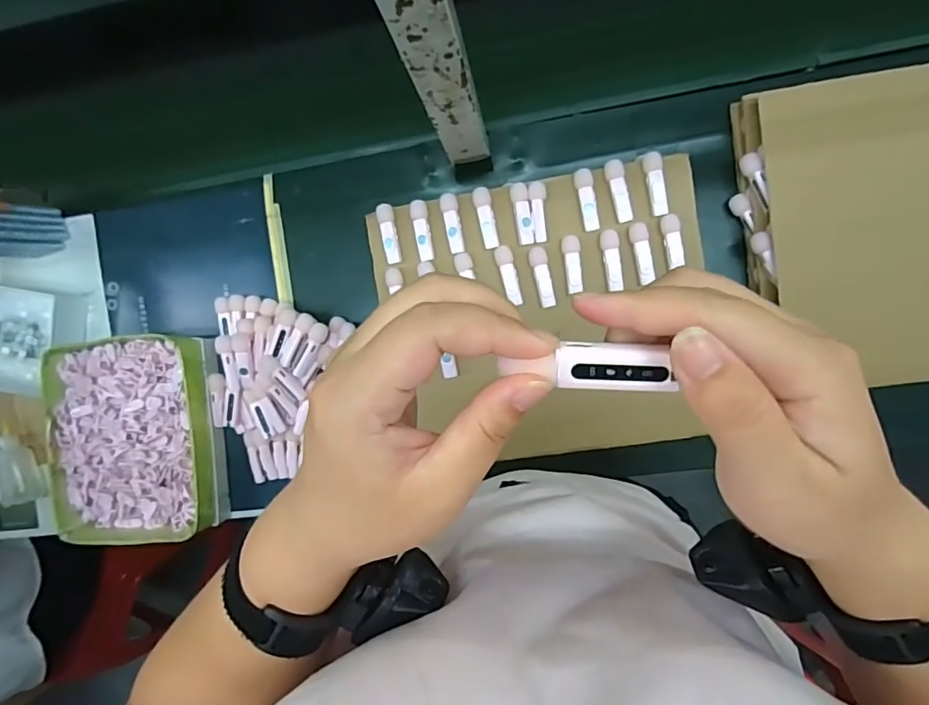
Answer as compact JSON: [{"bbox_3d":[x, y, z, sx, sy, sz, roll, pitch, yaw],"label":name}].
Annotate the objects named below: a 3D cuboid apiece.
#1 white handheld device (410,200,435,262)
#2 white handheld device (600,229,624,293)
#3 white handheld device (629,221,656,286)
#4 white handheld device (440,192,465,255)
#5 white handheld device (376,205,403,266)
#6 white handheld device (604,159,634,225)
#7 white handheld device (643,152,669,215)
[{"bbox_3d":[-0.046,-0.132,0.567,0.018,0.013,0.063,-8,88,8],"label":"white handheld device"},{"bbox_3d":[0.154,-0.098,0.543,0.019,0.009,0.061,-6,89,8],"label":"white handheld device"},{"bbox_3d":[0.184,-0.104,0.541,0.019,0.010,0.059,-9,88,8],"label":"white handheld device"},{"bbox_3d":[-0.013,-0.139,0.562,0.017,0.014,0.063,-8,88,8],"label":"white handheld device"},{"bbox_3d":[-0.082,-0.130,0.573,0.017,0.014,0.064,-10,88,8],"label":"white handheld device"},{"bbox_3d":[0.161,-0.167,0.541,0.019,0.012,0.063,-15,87,8],"label":"white handheld device"},{"bbox_3d":[0.197,-0.173,0.539,0.017,0.016,0.063,-10,88,8],"label":"white handheld device"}]

